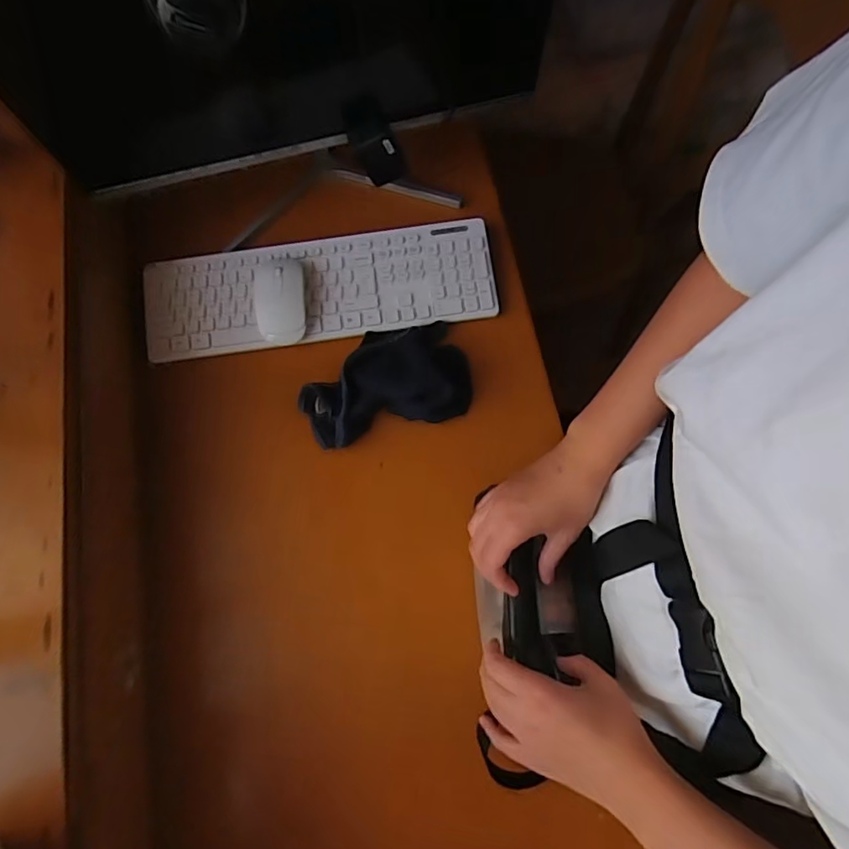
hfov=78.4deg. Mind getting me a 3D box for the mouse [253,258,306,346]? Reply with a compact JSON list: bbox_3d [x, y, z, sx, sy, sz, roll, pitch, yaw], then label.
[{"bbox_3d":[-0.177,-0.155,0.631,0.063,0.028,0.102,-7,74,-1],"label":"mouse"}]

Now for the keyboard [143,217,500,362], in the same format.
[{"bbox_3d":[-0.135,-0.173,0.659,0.438,0.023,0.130,-8,74,-2],"label":"keyboard"}]

